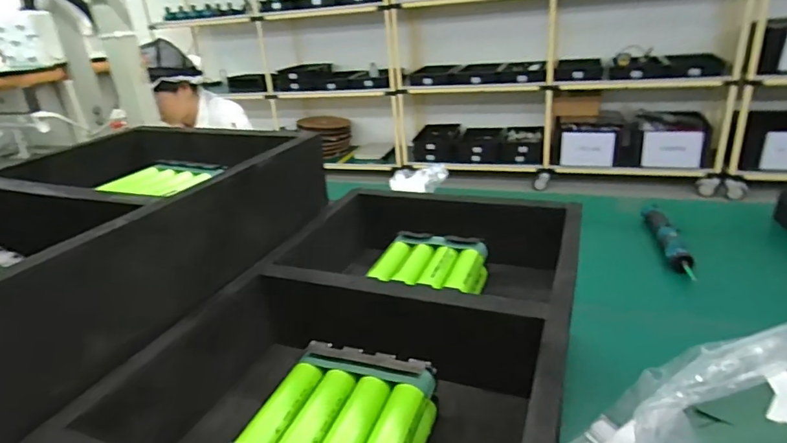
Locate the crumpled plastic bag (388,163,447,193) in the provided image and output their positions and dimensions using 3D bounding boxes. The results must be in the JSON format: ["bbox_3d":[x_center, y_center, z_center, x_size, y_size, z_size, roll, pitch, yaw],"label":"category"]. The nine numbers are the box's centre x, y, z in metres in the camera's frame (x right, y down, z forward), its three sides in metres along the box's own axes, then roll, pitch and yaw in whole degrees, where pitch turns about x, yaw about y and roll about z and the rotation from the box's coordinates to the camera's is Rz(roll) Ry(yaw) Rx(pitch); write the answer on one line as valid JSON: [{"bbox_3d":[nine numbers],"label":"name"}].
[{"bbox_3d":[0.069,-0.114,1.340,0.158,0.059,0.097,-6,24,-2],"label":"crumpled plastic bag"}]

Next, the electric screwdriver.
[{"bbox_3d":[0.568,0.030,1.024,0.048,0.043,0.309,2,25,15],"label":"electric screwdriver"}]

